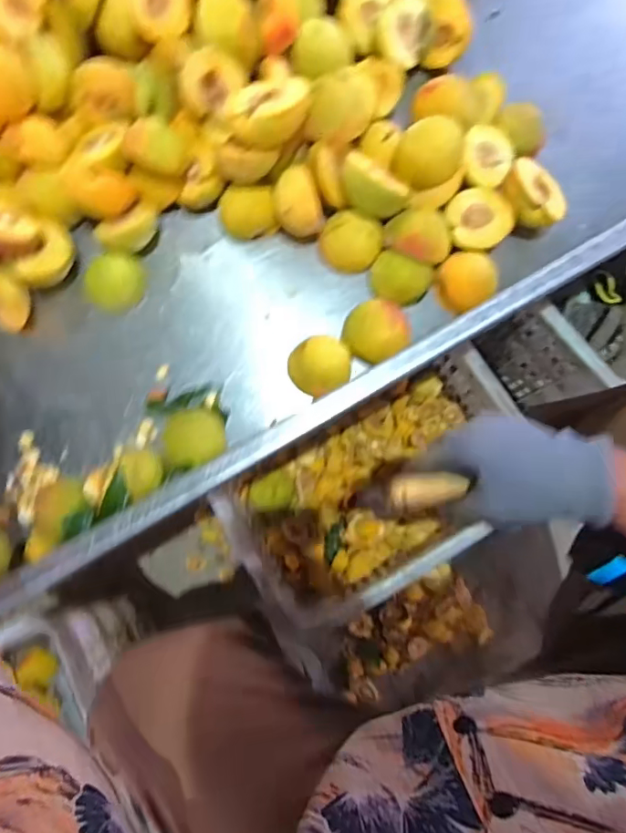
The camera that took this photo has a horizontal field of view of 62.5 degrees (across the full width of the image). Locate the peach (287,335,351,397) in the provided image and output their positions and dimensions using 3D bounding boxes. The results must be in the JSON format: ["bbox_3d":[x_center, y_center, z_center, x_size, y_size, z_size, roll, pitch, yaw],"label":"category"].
[{"bbox_3d":[0.006,-0.044,0.480,0.053,0.044,0.049,0,79,-1],"label":"peach"}]

